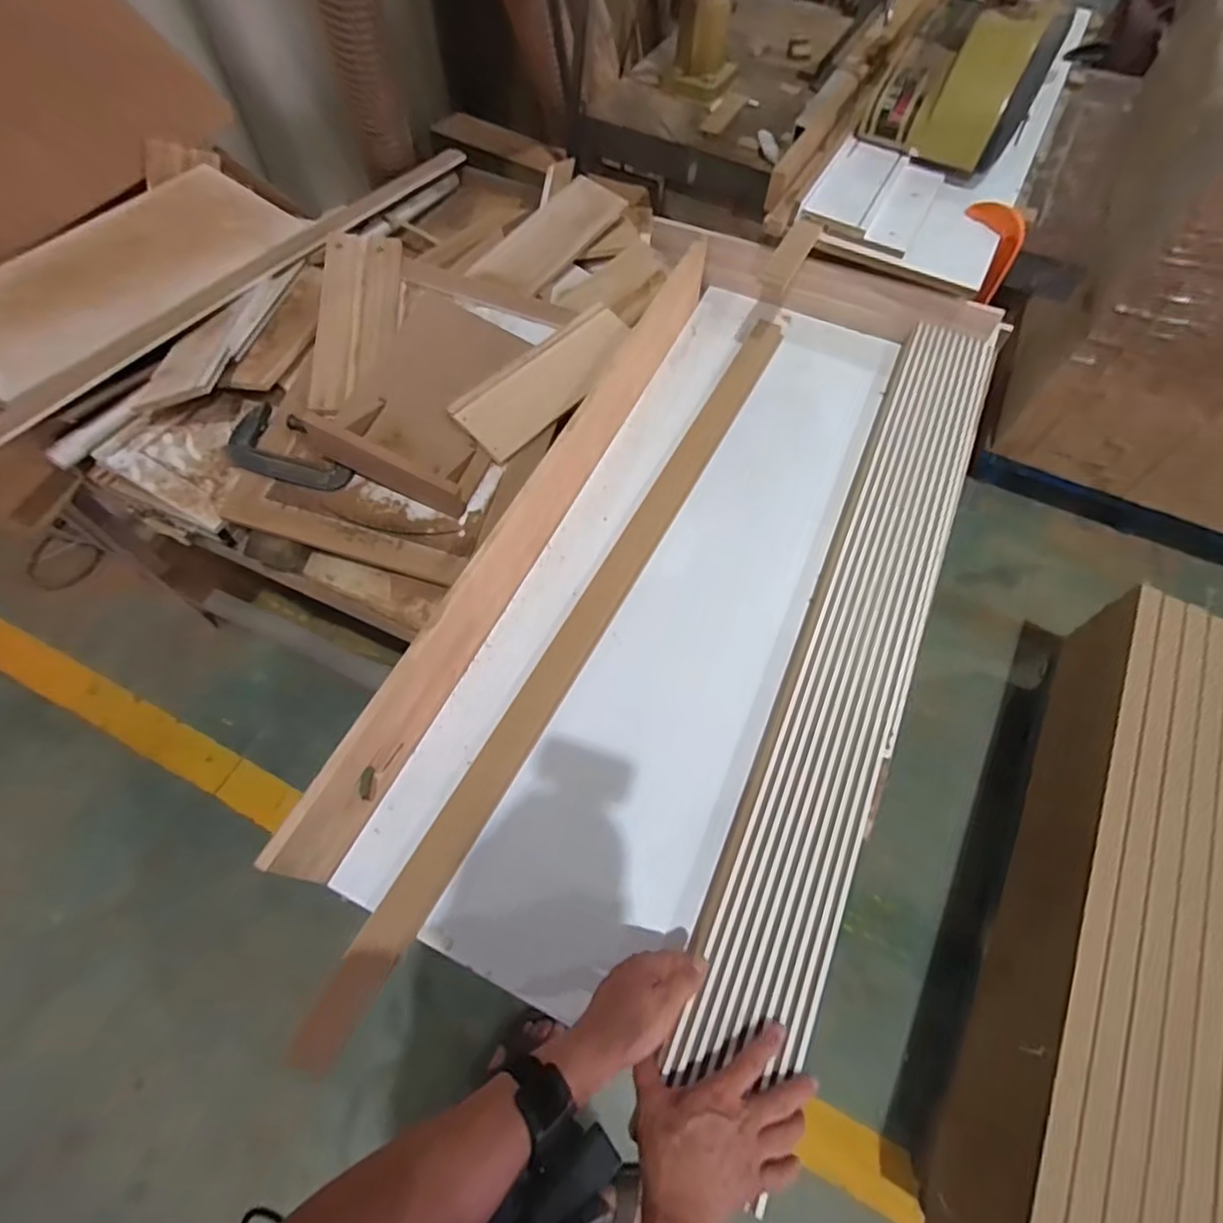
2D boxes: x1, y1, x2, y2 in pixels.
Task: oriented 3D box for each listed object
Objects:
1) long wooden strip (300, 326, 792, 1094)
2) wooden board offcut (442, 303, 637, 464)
[{"bbox_3d":[-0.007,-0.033,0.839,0.059,0.031,1.193,26,65,12],"label":"long wooden strip"},{"bbox_3d":[-0.090,-0.369,0.952,0.118,0.023,0.333,45,71,5],"label":"wooden board offcut"}]

